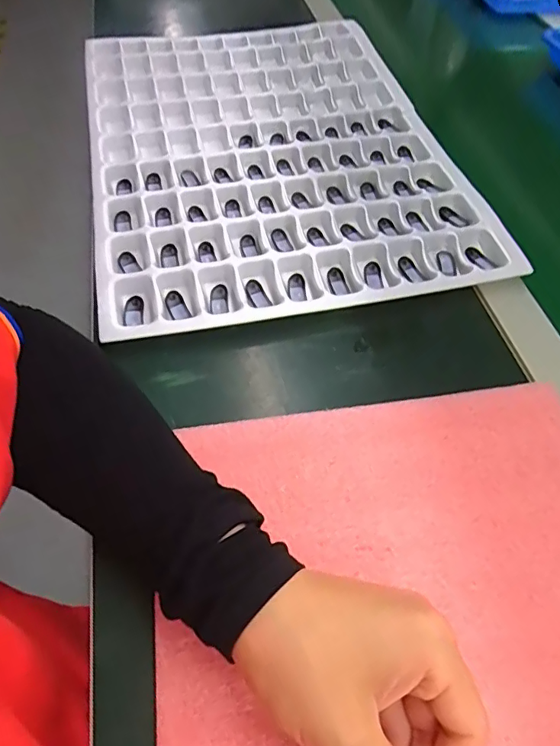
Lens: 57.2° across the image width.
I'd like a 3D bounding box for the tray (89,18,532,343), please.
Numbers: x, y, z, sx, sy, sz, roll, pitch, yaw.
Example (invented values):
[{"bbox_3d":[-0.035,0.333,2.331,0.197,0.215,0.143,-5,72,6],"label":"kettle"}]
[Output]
[{"bbox_3d":[-0.011,-0.230,0.504,0.320,0.022,0.457,-10,56,-8],"label":"tray"}]

